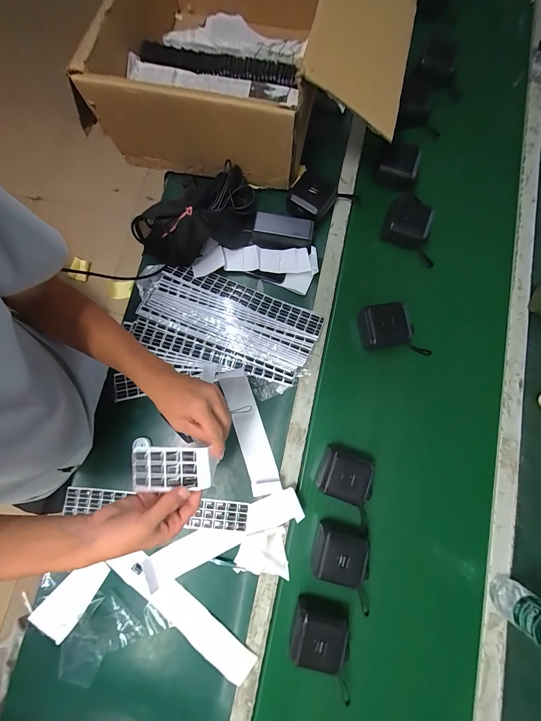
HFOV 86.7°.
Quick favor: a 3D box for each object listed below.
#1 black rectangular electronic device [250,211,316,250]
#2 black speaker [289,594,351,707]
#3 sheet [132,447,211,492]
[{"bbox_3d":[0.027,-0.284,0.642,0.129,0.057,0.058,6,82,-1],"label":"black rectangular electronic device"},{"bbox_3d":[0.090,0.500,0.512,0.104,0.052,0.105,11,80,0],"label":"black speaker"},{"bbox_3d":[-0.133,0.144,0.383,0.103,0.007,0.057,-4,89,4],"label":"sheet"}]

